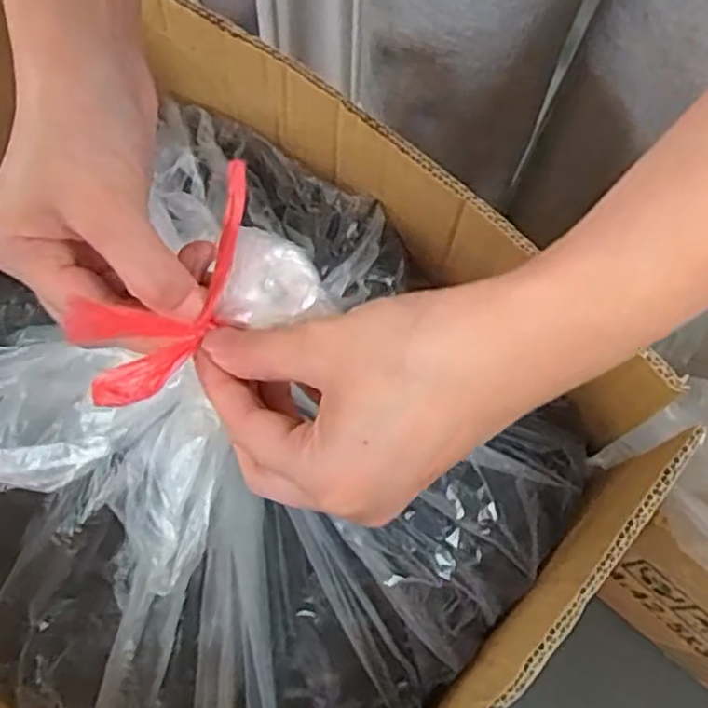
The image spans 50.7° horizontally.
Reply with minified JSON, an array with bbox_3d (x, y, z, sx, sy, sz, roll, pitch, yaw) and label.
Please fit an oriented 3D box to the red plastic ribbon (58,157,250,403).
[{"bbox_3d":[-0.062,-0.022,0.263,0.007,0.045,0.088,24,65,37],"label":"red plastic ribbon"}]

